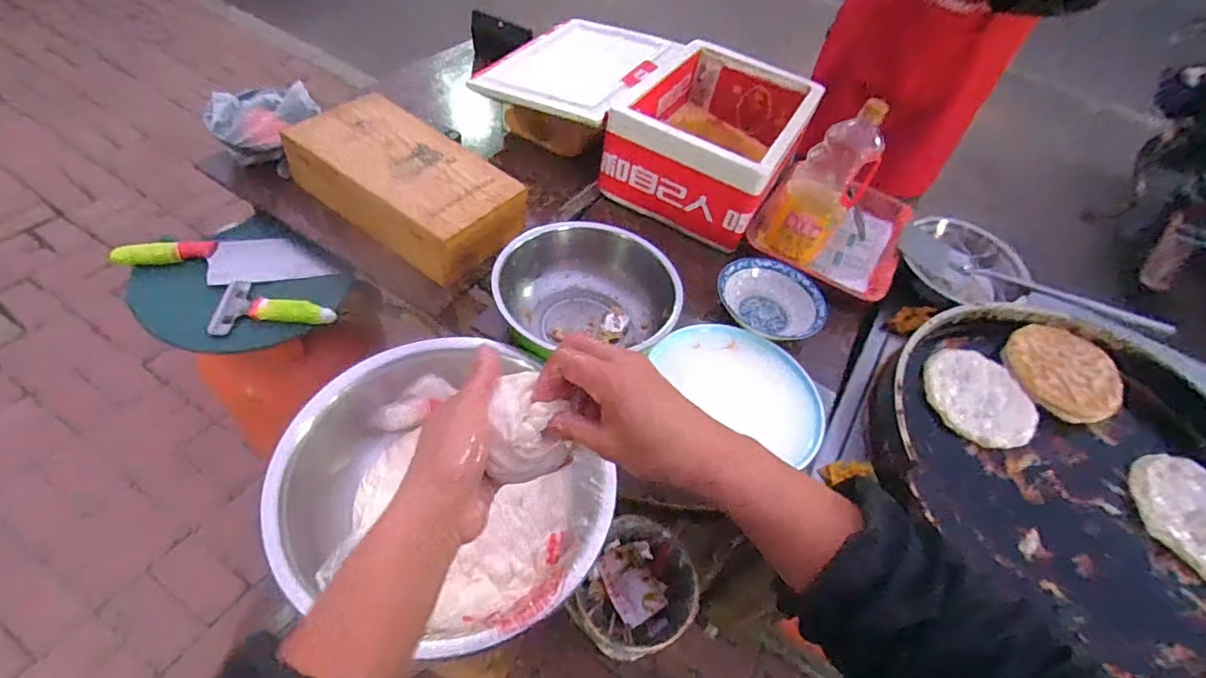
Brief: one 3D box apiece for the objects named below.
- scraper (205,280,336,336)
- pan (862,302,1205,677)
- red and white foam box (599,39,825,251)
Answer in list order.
[{"bbox_3d":[-0.489,-0.059,0.824,0.163,0.028,0.099,-5,53,-14],"label":"scraper"},{"bbox_3d":[0.703,0.168,0.807,0.559,0.084,0.513,4,55,-5],"label":"pan"},{"bbox_3d":[0.221,-0.406,1.101,0.300,0.177,0.432,27,52,11],"label":"red and white foam box"}]

